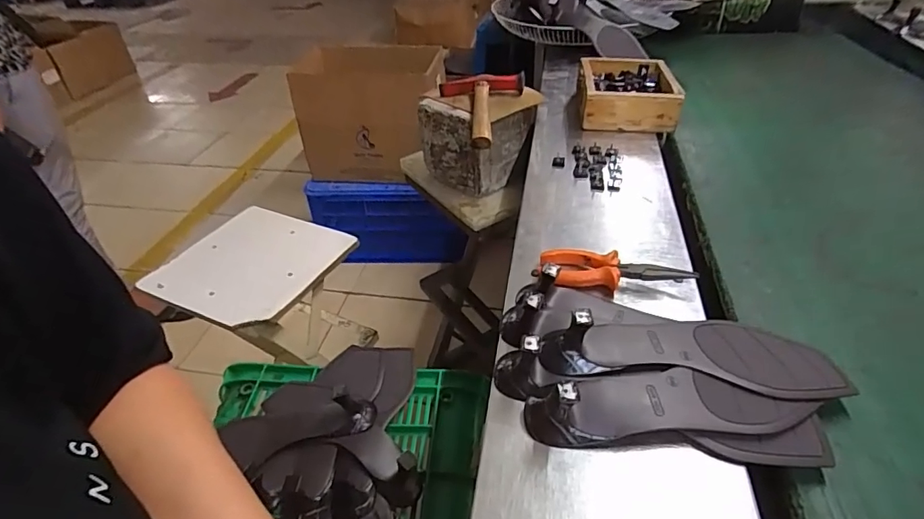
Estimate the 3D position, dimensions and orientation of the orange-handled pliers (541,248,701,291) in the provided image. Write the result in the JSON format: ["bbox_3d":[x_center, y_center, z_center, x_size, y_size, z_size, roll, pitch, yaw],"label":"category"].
[{"bbox_3d":[0.165,0.010,0.533,0.150,0.022,0.049,1,39,5],"label":"orange-handled pliers"}]

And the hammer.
[{"bbox_3d":[0.037,-0.246,0.798,0.143,0.043,0.210,-3,39,0],"label":"hammer"}]

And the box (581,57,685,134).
[{"bbox_3d":[0.283,-0.292,0.853,0.151,0.057,0.183,2,39,9],"label":"box"}]

